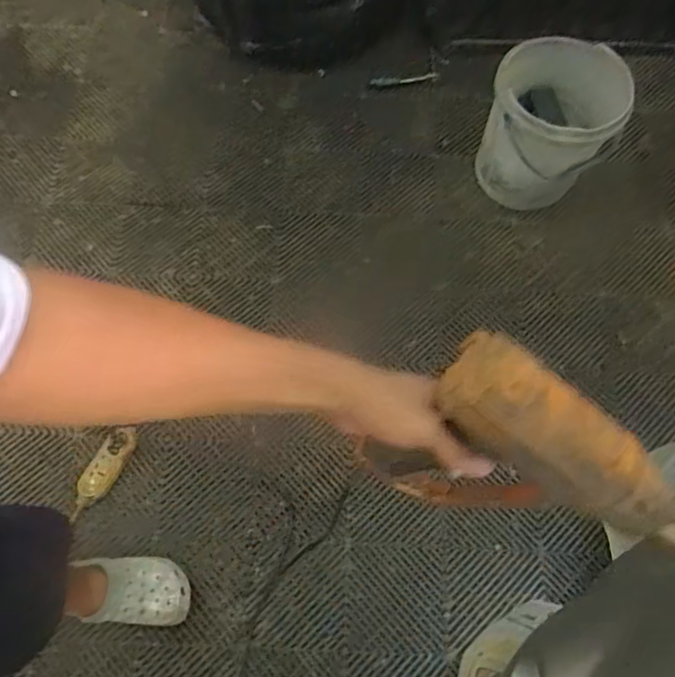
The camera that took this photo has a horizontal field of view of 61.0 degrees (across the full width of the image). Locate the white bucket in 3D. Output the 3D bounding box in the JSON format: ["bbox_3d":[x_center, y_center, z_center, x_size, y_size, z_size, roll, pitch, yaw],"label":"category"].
[{"bbox_3d":[0.515,-0.530,1.393,0.291,0.296,0.336,21,71,8],"label":"white bucket"}]

